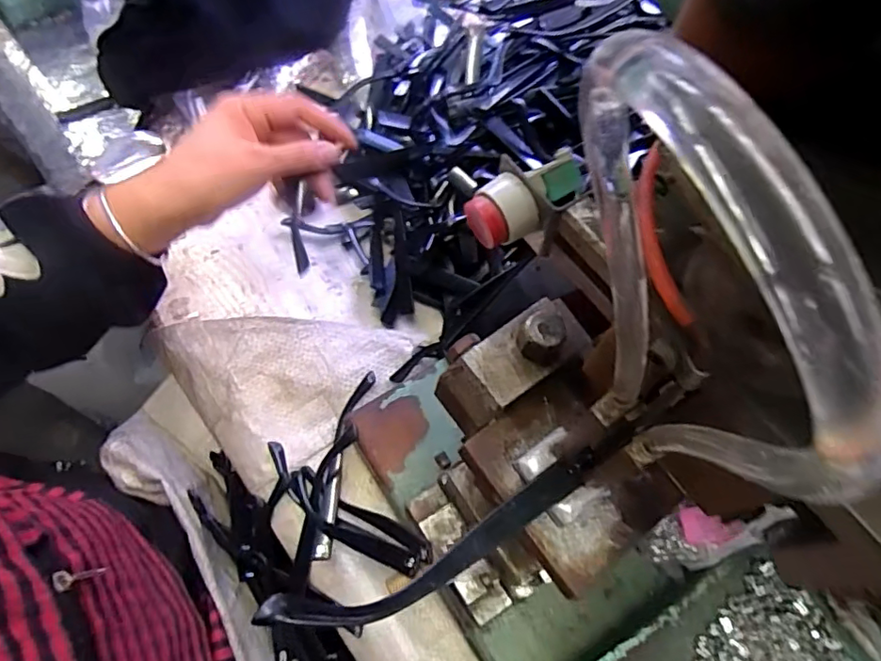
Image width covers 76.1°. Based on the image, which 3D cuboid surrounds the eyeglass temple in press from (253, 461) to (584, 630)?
[{"bbox_3d":[0.001,0.086,0.219,0.136,0.007,0.021,-18,66,-24],"label":"eyeglass temple in press"}]

